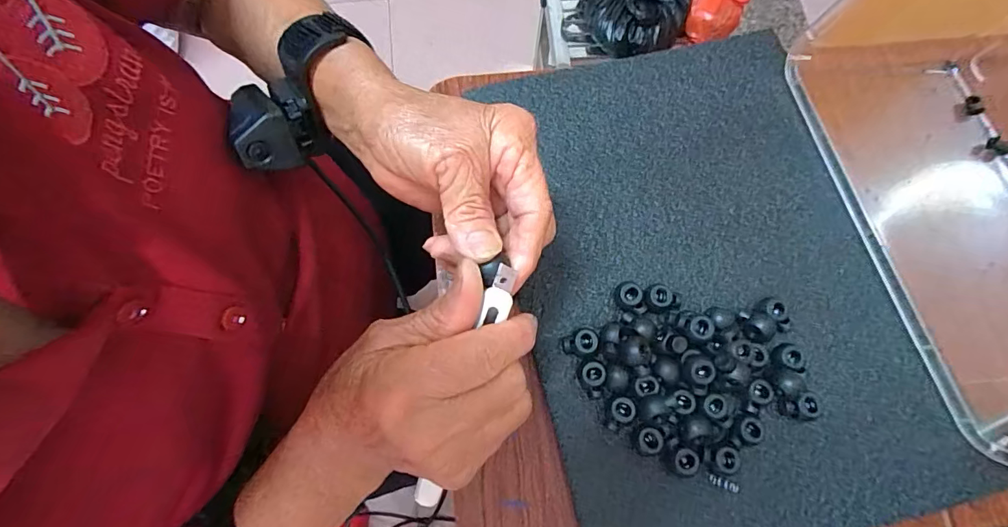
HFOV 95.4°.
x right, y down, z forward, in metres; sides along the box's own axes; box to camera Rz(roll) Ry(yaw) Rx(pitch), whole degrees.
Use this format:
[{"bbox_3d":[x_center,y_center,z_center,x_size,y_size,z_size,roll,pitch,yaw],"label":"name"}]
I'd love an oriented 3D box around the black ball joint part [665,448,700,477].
[{"bbox_3d":[0.101,0.113,0.262,0.015,0.012,0.015,1,74,-2],"label":"black ball joint part"}]

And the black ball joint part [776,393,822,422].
[{"bbox_3d":[0.173,0.085,0.272,0.023,0.013,0.016,-2,74,-3],"label":"black ball joint part"}]

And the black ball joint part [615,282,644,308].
[{"bbox_3d":[0.079,0.021,0.290,0.016,0.013,0.015,1,74,-2],"label":"black ball joint part"}]

